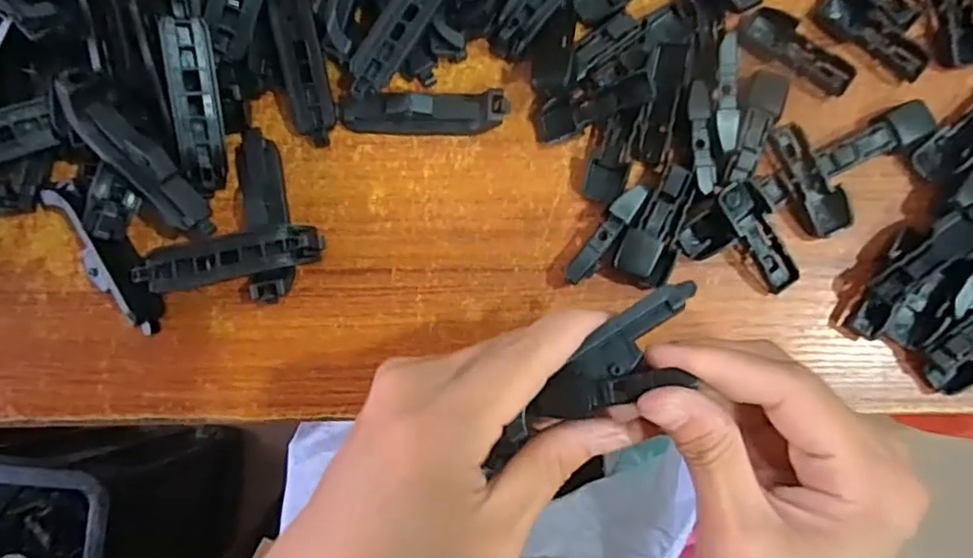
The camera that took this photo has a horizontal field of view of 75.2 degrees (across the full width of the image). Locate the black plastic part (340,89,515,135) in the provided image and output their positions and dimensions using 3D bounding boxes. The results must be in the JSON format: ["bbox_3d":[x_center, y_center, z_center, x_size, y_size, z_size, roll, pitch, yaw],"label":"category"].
[{"bbox_3d":[-0.027,-0.073,0.274,0.071,0.019,0.017,2,84,1],"label":"black plastic part"}]

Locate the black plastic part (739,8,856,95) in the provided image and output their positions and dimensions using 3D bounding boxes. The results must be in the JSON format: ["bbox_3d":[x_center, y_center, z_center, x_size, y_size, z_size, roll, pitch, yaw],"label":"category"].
[{"bbox_3d":[0.138,-0.100,0.278,0.051,0.006,0.017,36,86,4],"label":"black plastic part"}]

